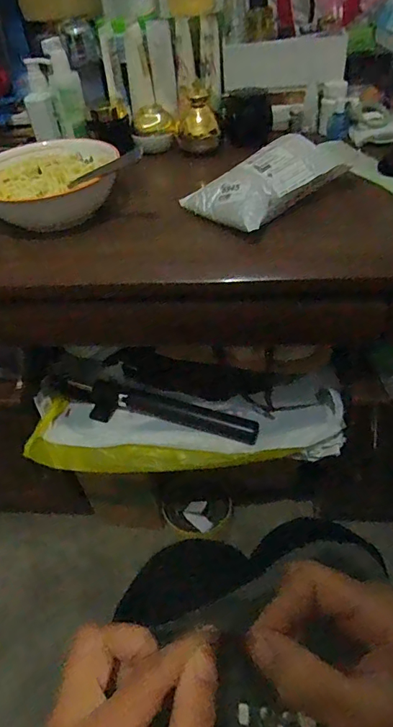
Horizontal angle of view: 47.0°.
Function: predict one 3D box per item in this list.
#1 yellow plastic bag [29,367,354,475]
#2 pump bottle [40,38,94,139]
[{"bbox_3d":[-0.020,0.098,0.698,0.476,0.101,0.097,-2,44,4],"label":"yellow plastic bag"},{"bbox_3d":[-0.189,-0.399,0.662,0.045,0.114,0.062,-14,45,-8],"label":"pump bottle"}]

